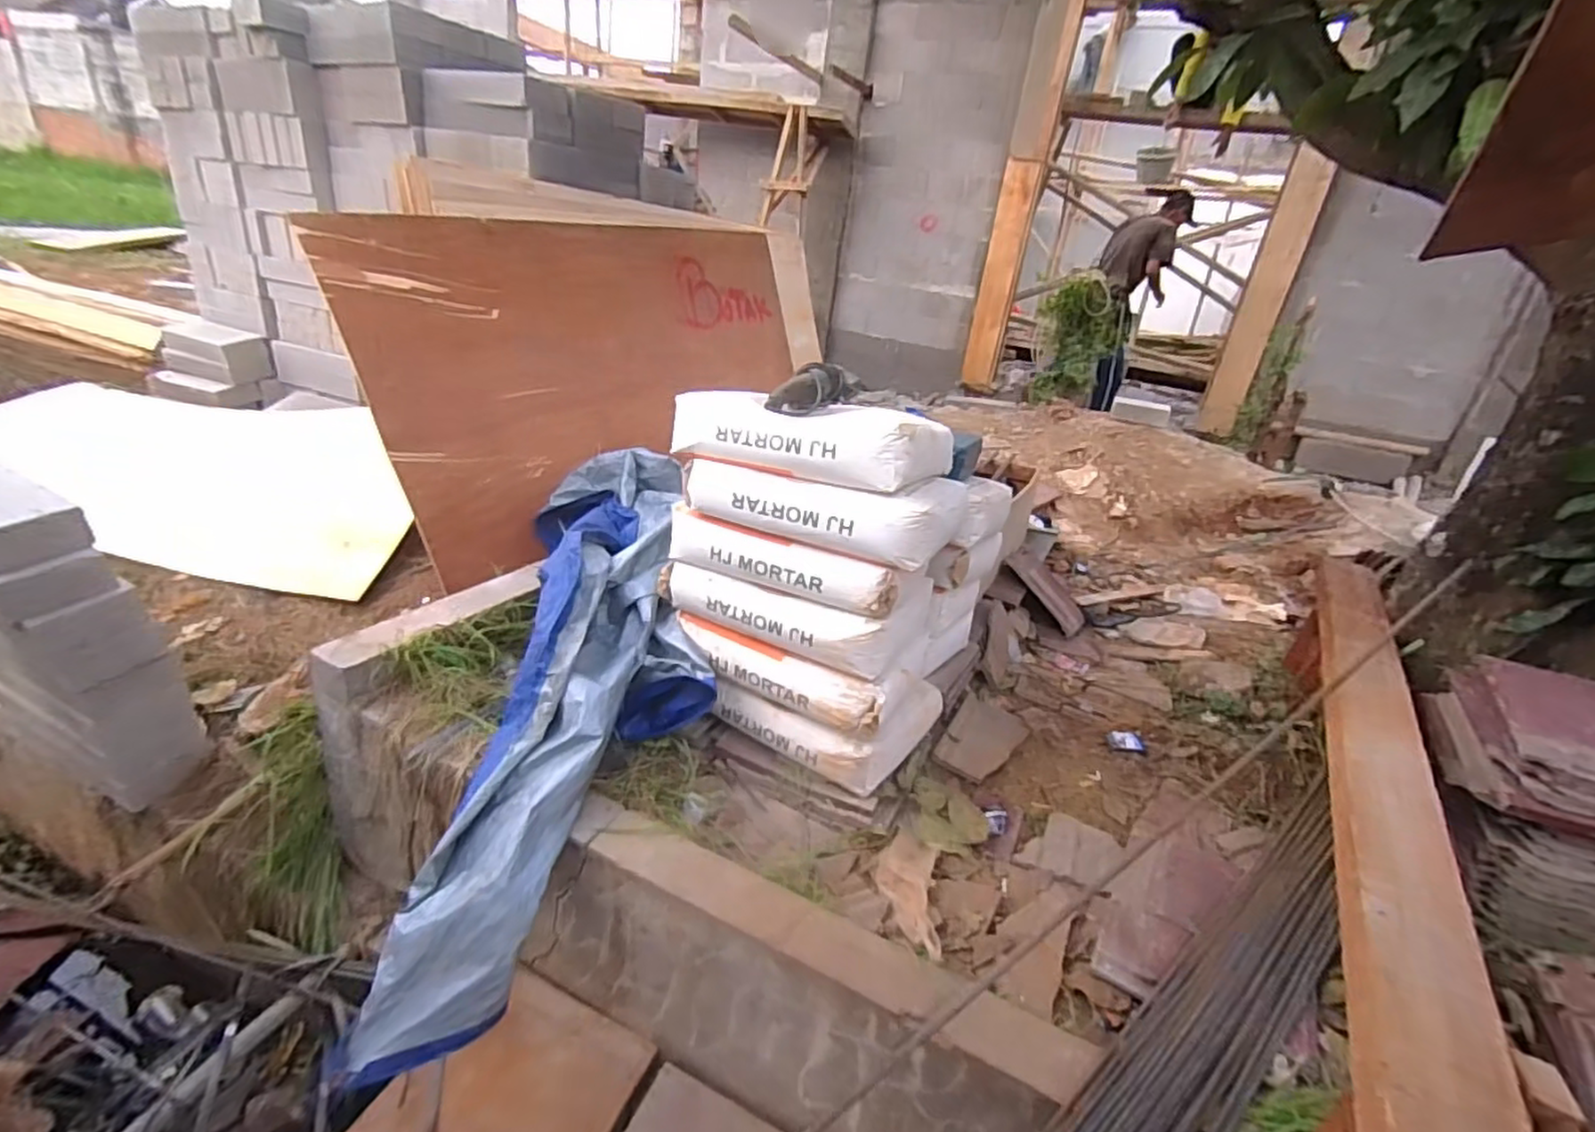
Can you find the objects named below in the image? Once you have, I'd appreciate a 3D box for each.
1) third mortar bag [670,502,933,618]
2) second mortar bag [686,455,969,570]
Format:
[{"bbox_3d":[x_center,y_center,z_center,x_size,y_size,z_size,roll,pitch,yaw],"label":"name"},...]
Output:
[{"bbox_3d":[0.001,-0.032,1.570,0.583,0.130,0.242,15,26,15],"label":"third mortar bag"},{"bbox_3d":[0.077,-0.158,1.532,0.558,0.129,0.305,18,27,20],"label":"second mortar bag"}]

